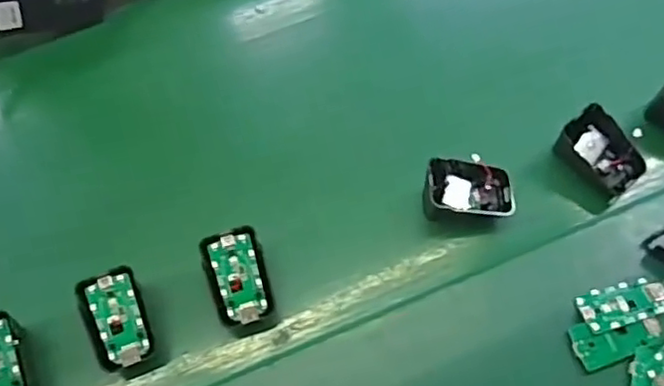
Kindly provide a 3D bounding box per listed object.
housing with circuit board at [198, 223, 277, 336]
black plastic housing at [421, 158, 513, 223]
[{"bbox_3d":[-0.069,0.068,0.474,0.042,0.029,0.076,-14,79,-9],"label":"housing with circuit board"},{"bbox_3d":[0.105,-0.003,0.494,0.069,0.030,0.045,0,63,2],"label":"black plastic housing"}]

